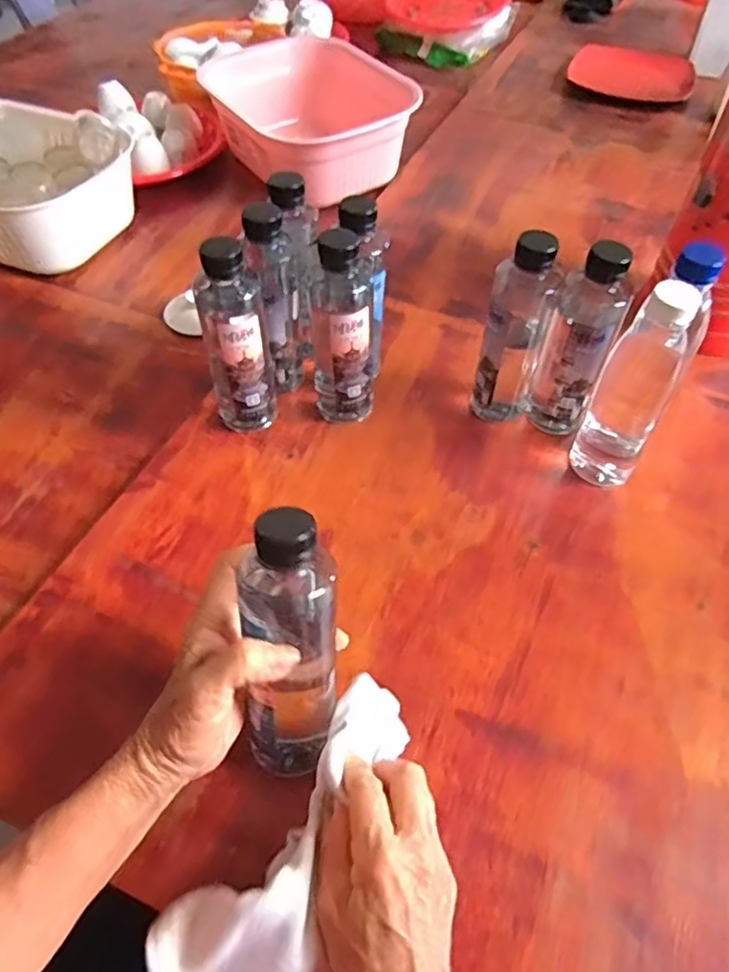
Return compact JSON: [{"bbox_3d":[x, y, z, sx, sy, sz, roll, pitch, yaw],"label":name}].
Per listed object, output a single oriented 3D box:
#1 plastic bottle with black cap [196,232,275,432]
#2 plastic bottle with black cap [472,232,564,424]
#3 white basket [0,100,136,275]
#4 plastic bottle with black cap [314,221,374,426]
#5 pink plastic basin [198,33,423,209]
[{"bbox_3d":[-0.111,-0.118,0.549,0.048,0.176,0.046,-10,53,-8],"label":"plastic bottle with black cap"},{"bbox_3d":[0.131,-0.129,0.561,0.054,0.178,0.047,12,54,9],"label":"plastic bottle with black cap"},{"bbox_3d":[-0.430,-0.376,0.800,0.278,0.105,0.210,19,55,14],"label":"white basket"},{"bbox_3d":[-0.020,-0.129,0.554,0.052,0.177,0.048,-4,53,-3],"label":"plastic bottle with black cap"},{"bbox_3d":[-0.071,-0.504,0.893,0.211,0.103,0.279,-27,57,-19],"label":"pink plastic basin"}]

